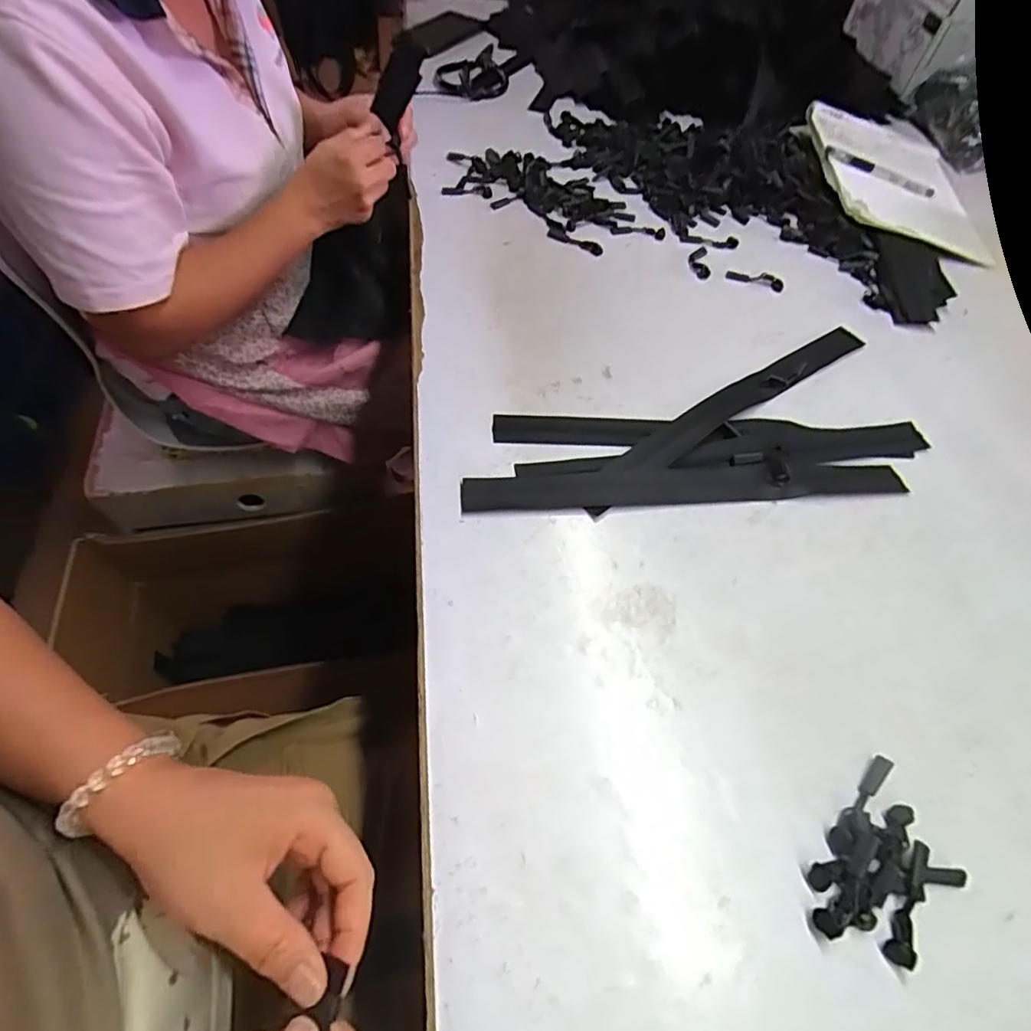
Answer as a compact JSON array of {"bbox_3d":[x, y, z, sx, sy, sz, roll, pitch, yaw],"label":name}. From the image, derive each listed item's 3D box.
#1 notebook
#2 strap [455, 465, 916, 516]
[{"bbox_3d":[0.478,-0.444,0.733,0.191,0.013,0.348,15,56,-7],"label":"notebook"},{"bbox_3d":[0.137,-0.025,0.451,0.354,0.005,0.036,-3,57,-6],"label":"strap"}]

